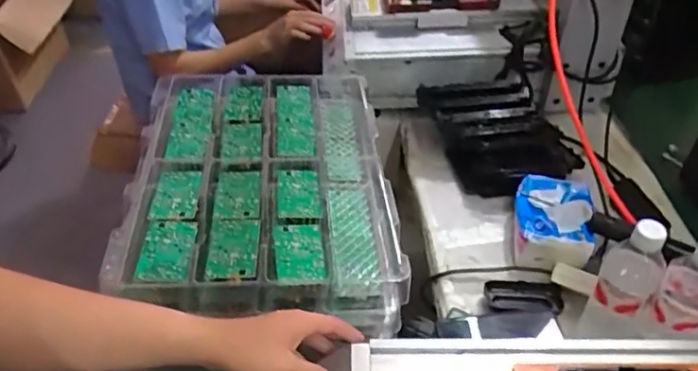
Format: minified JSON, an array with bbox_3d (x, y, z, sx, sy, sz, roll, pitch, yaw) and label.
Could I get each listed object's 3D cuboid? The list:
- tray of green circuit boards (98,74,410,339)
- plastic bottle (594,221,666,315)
[{"bbox_3d":[-0.127,-0.021,0.856,0.361,0.061,0.548,5,39,-11],"label":"tray of green circuit boards"},{"bbox_3d":[0.348,0.094,0.701,0.063,0.131,0.078,21,47,25],"label":"plastic bottle"}]

